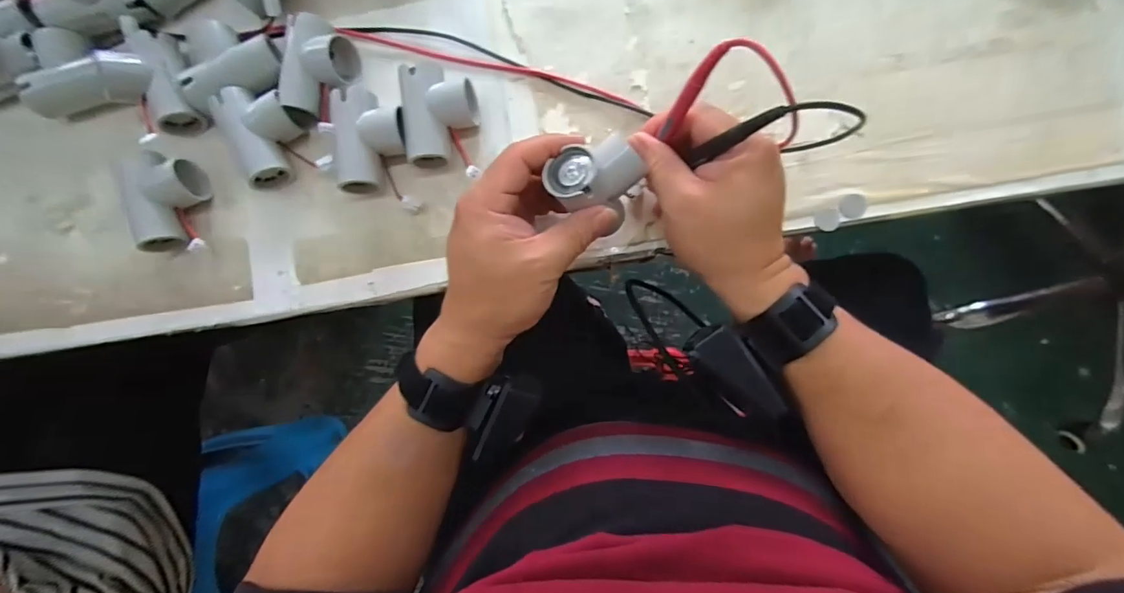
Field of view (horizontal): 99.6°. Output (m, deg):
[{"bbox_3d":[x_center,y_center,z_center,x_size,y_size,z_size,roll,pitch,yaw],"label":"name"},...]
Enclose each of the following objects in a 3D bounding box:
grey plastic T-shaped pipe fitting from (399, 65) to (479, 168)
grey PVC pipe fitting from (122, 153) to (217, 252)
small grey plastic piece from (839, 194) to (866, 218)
[{"bbox_3d":[-0.094,-0.139,0.361,0.055,0.026,0.073,-6,85,3],"label":"grey plastic T-shaped pipe fitting"},{"bbox_3d":[-0.307,-0.076,0.370,0.050,0.036,0.066,-19,85,2],"label":"grey PVC pipe fitting"},{"bbox_3d":[0.219,-0.068,0.357,0.019,0.005,0.017,-24,85,1],"label":"small grey plastic piece"}]

